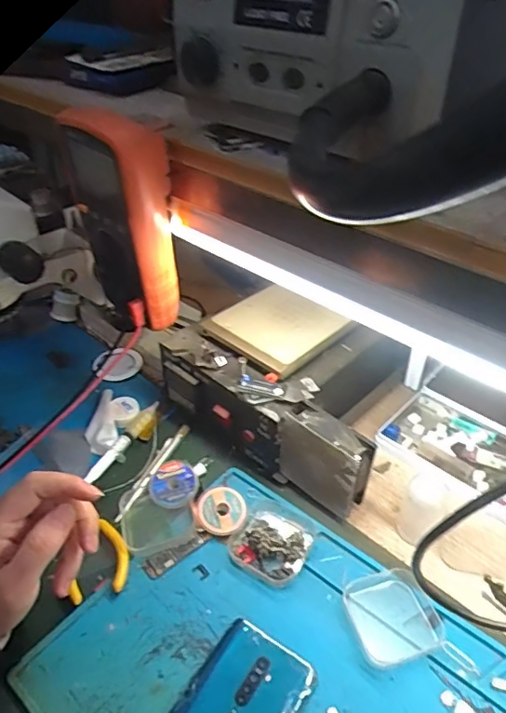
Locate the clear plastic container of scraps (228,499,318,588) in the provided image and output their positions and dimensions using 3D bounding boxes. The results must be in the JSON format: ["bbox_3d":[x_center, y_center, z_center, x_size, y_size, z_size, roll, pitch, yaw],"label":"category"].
[{"bbox_3d":[0.019,0.155,0.454,0.062,0.024,0.065,24,46,27],"label":"clear plastic container of scraps"}]

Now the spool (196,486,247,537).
[{"bbox_3d":[-0.028,0.140,0.478,0.042,0.017,0.043,0,40,0],"label":"spool"}]

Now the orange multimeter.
[{"bbox_3d":[-0.113,-0.116,0.470,0.063,0.179,0.107,-18,42,-20],"label":"orange multimeter"}]

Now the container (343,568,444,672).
[{"bbox_3d":[0.108,0.198,0.407,0.066,0.012,0.062,-11,41,-13],"label":"container"}]

